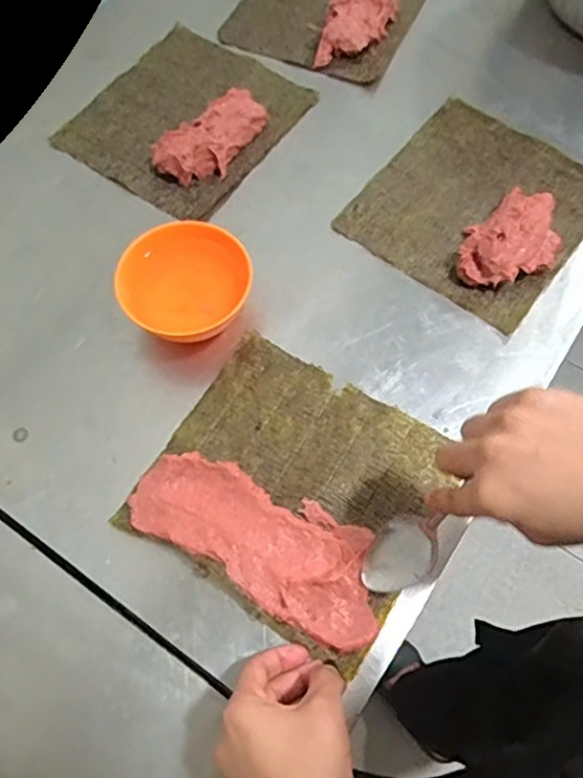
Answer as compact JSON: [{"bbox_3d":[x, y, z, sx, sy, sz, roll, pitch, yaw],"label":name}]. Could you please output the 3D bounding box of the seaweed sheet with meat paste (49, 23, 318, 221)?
[{"bbox_3d":[-0.104,-0.273,0.585,0.184,0.028,0.198,32,70,14],"label":"seaweed sheet with meat paste"}]

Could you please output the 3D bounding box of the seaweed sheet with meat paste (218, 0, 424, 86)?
[{"bbox_3d":[0.041,-0.424,0.647,0.181,0.032,0.190,25,69,11],"label":"seaweed sheet with meat paste"}]

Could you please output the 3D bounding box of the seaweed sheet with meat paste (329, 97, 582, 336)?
[{"bbox_3d":[0.169,-0.173,0.535,0.180,0.032,0.200,36,71,15],"label":"seaweed sheet with meat paste"}]

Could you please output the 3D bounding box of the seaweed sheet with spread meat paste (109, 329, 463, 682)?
[{"bbox_3d":[0.001,0.068,0.441,0.193,0.019,0.183,29,70,13],"label":"seaweed sheet with spread meat paste"}]

